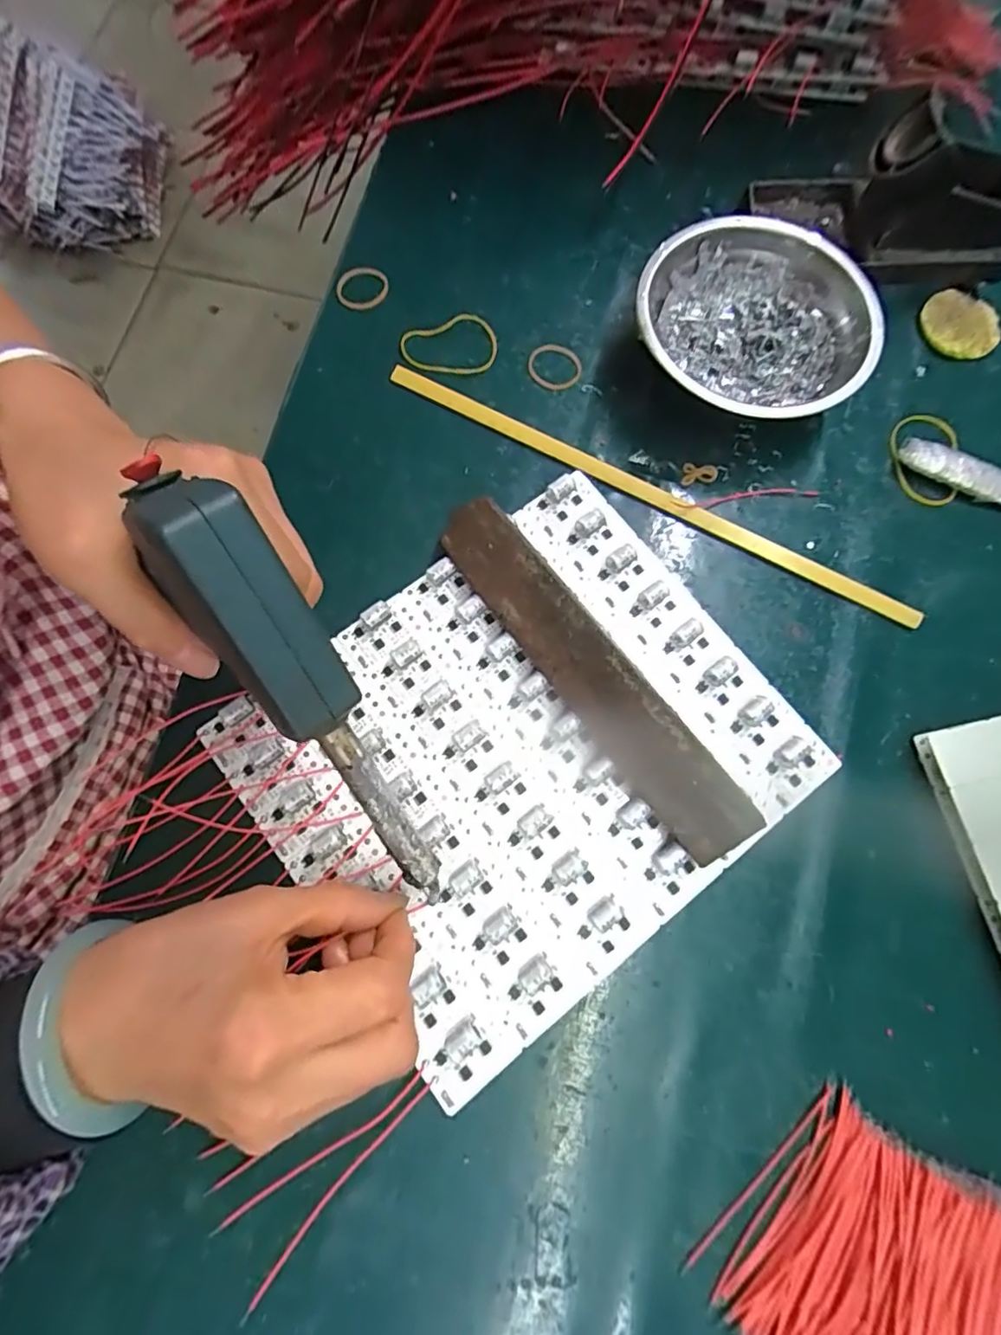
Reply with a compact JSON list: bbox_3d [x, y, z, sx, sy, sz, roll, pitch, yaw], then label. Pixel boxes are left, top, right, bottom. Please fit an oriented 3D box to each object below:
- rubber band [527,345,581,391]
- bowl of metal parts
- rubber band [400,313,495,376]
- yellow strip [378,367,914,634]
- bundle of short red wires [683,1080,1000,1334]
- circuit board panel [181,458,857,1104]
[{"bbox_3d":[0.032,-0.177,0.336,0.031,0.004,0.030,10,75,2],"label":"rubber band"},{"bbox_3d":[0.138,-0.185,0.322,0.125,0.041,0.122,0,75,-1],"label":"bowl of metal parts"},{"bbox_3d":[-0.030,-0.191,0.338,0.056,0.004,0.043,9,75,1],"label":"rubber band"},{"bbox_3d":[0.079,-0.097,0.316,0.309,0.008,0.011,27,76,6],"label":"yellow strip"},{"bbox_3d":[0.152,0.242,0.228,0.119,0.014,0.101,31,77,7],"label":"bundle of short red wires"},{"bbox_3d":[0.011,0.038,0.277,0.237,0.014,0.195,-37,79,-10],"label":"circuit board panel"}]

